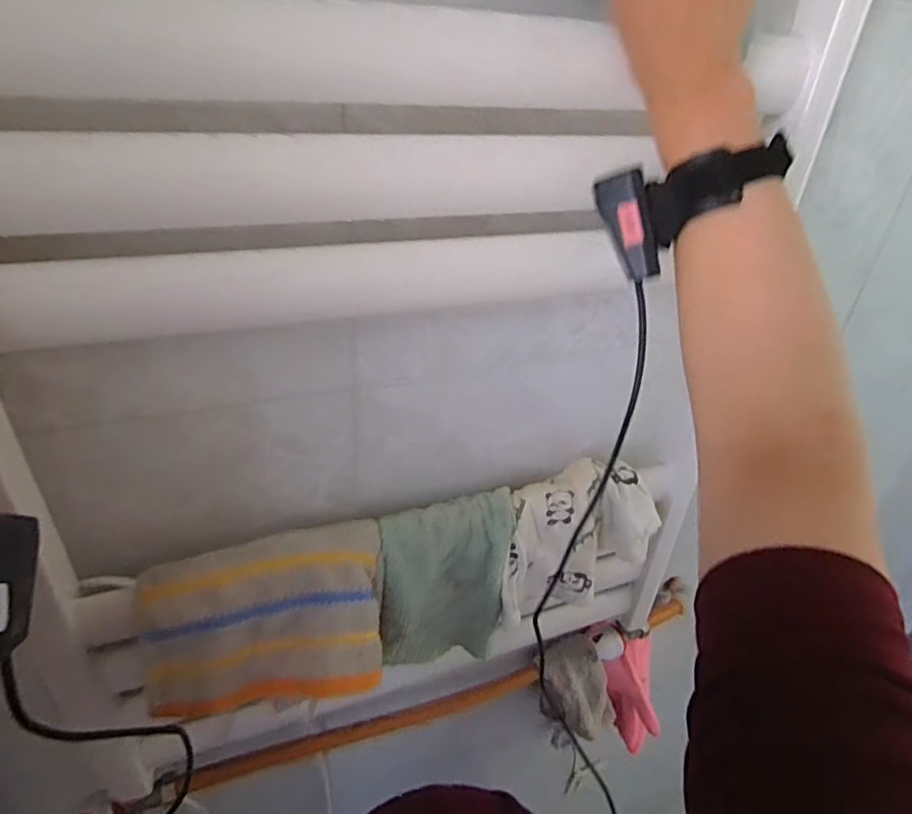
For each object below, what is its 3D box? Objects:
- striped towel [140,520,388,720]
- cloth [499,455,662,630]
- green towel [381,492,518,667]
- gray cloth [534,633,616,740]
[{"bbox_3d":[-0.150,0.170,0.471,0.181,0.035,0.133,-2,79,-18],"label":"striped towel"},{"bbox_3d":[0.112,0.132,0.584,0.165,0.122,0.084,-11,37,-21],"label":"cloth"},{"bbox_3d":[-0.009,0.165,0.558,0.127,0.150,0.073,-6,35,-14],"label":"green towel"},{"bbox_3d":[0.156,0.375,0.773,0.091,0.128,0.025,-16,-3,3],"label":"gray cloth"}]

